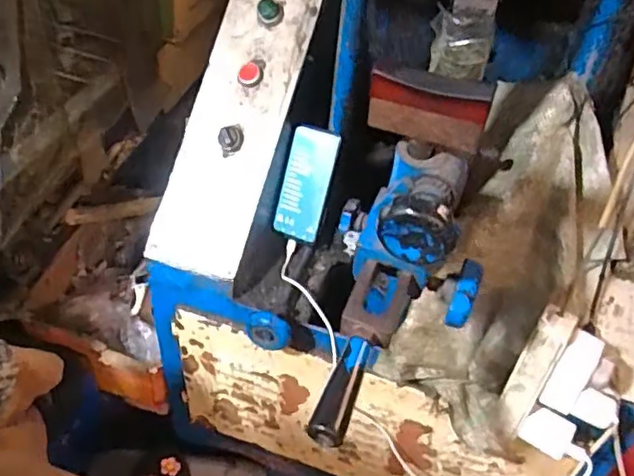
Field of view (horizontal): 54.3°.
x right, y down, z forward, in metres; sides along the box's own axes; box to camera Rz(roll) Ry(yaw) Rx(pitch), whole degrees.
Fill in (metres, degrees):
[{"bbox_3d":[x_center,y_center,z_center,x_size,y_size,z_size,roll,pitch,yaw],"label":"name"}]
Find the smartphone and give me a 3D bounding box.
[{"bbox_3d":[-0.018,-0.075,0.856,0.070,0.155,0.015,16,10,15],"label":"smartphone"}]

